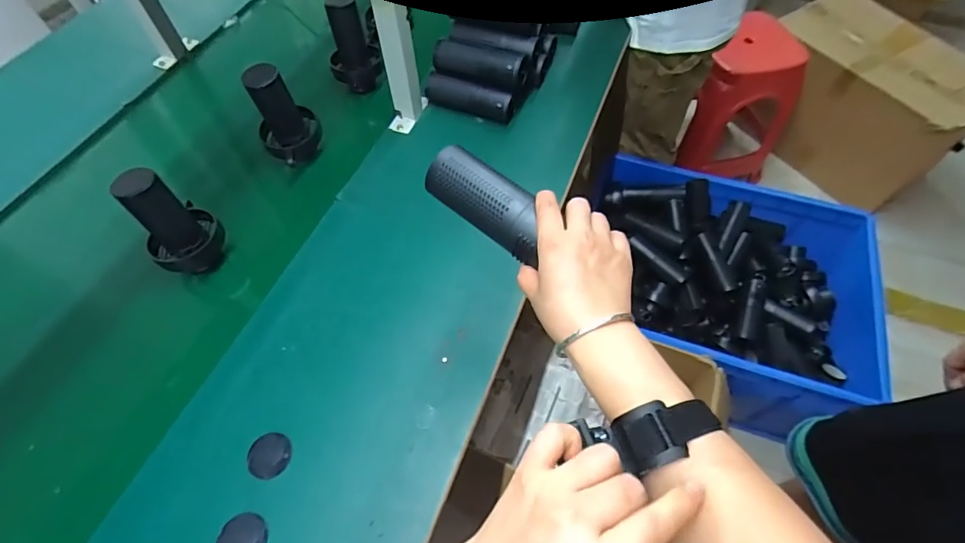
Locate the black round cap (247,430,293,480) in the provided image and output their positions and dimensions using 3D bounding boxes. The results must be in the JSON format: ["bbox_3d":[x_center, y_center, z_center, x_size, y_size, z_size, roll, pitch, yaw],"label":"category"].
[{"bbox_3d":[-0.254,0.219,0.560,0.049,0.008,0.049,0,58,1],"label":"black round cap"}]

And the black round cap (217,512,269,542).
[{"bbox_3d":[-0.261,0.292,0.512,0.048,0.009,0.049,0,58,1],"label":"black round cap"}]

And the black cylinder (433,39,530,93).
[{"bbox_3d":[-0.005,-0.364,0.822,0.169,0.050,0.059,16,60,11],"label":"black cylinder"}]

